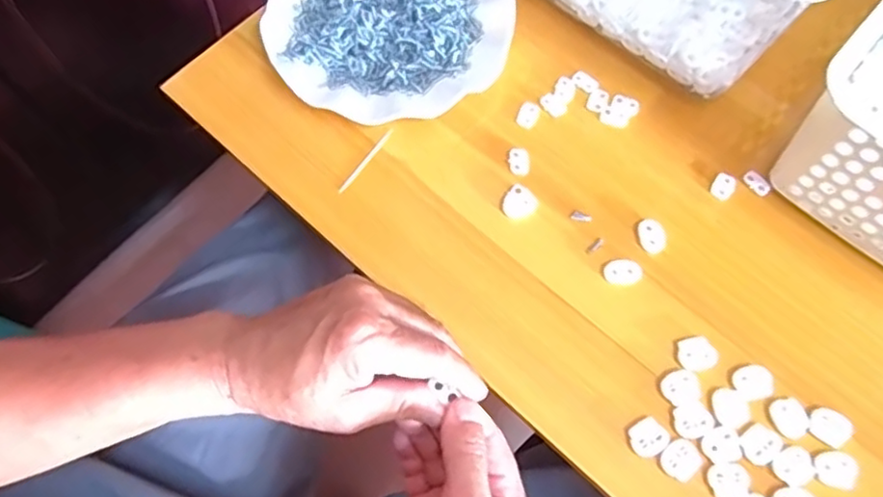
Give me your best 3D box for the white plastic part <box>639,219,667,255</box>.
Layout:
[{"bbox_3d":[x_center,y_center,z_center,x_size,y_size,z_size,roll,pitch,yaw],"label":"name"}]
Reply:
[{"bbox_3d":[0.142,-0.008,0.424,0.016,0.004,0.025,-8,68,-3],"label":"white plastic part"}]

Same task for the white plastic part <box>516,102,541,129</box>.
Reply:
[{"bbox_3d":[0.064,-0.099,0.466,0.015,0.004,0.021,22,70,9],"label":"white plastic part"}]

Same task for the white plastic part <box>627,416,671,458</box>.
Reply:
[{"bbox_3d":[0.123,0.113,0.376,0.022,0.004,0.020,0,68,1],"label":"white plastic part"}]

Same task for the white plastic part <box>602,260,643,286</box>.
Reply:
[{"bbox_3d":[0.120,0.016,0.415,0.024,0.004,0.016,1,68,1],"label":"white plastic part"}]

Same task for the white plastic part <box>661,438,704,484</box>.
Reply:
[{"bbox_3d":[0.141,0.124,0.369,0.022,0.004,0.020,-37,72,-13],"label":"white plastic part"}]

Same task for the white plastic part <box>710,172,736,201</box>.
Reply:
[{"bbox_3d":[0.198,-0.044,0.441,0.015,0.004,0.020,30,71,12],"label":"white plastic part"}]

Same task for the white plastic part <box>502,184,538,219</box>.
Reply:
[{"bbox_3d":[0.053,-0.032,0.434,0.024,0.004,0.021,-40,73,-14],"label":"white plastic part"}]

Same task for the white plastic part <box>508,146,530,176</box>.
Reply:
[{"bbox_3d":[0.056,-0.063,0.449,0.014,0.004,0.022,-7,68,-2],"label":"white plastic part"}]

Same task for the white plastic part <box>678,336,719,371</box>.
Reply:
[{"bbox_3d":[0.159,0.065,0.391,0.023,0.004,0.020,-14,69,-5],"label":"white plastic part"}]

